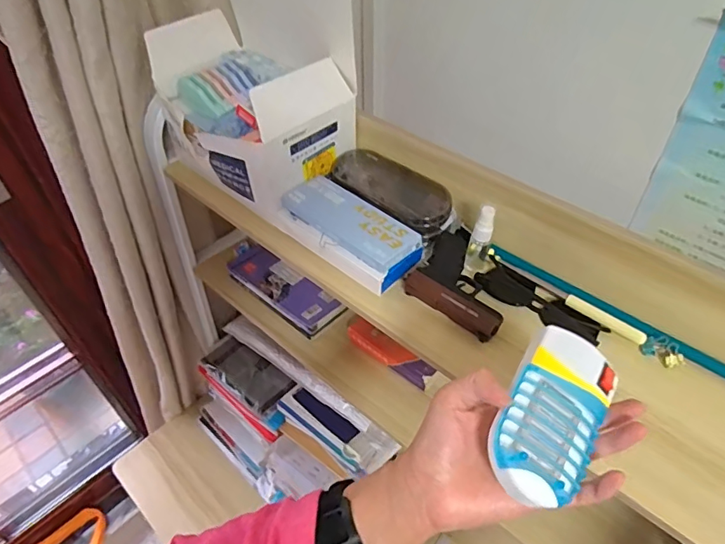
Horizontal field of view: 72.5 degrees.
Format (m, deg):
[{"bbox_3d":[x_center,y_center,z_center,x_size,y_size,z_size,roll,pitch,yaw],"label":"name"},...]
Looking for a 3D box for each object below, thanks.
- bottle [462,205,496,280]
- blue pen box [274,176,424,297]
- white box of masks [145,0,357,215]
[{"bbox_3d":[0.130,-0.034,0.552,0.023,0.092,0.021,13,48,13],"label":"bottle"},{"bbox_3d":[-0.021,-0.050,0.599,0.177,0.039,0.084,32,55,28],"label":"blue pen box"},{"bbox_3d":[-0.155,-0.256,0.619,0.239,0.233,0.176,33,56,29],"label":"white box of masks"}]

